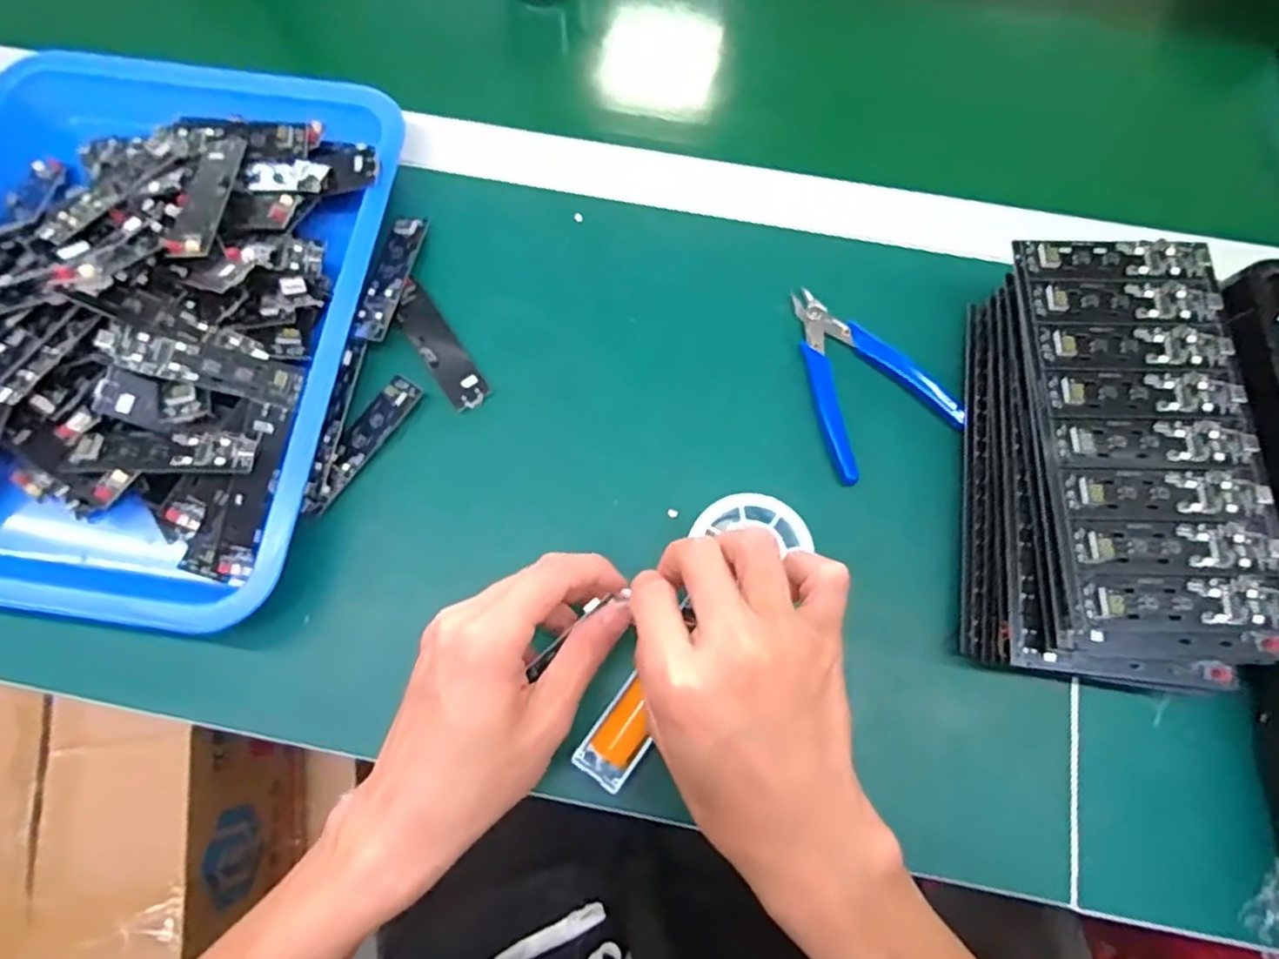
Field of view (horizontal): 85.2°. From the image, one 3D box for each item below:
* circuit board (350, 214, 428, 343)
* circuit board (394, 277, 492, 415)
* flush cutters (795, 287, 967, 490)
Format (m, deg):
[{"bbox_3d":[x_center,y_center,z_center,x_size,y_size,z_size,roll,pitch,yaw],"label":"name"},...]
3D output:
[{"bbox_3d":[-0.147,-0.120,0.412,0.019,0.005,0.086,15,70,-10],"label":"circuit board"},{"bbox_3d":[-0.118,-0.078,0.407,0.024,0.009,0.084,-33,76,-11],"label":"circuit board"},{"bbox_3d":[0.136,-0.060,0.398,0.074,0.014,0.117,-9,73,-4],"label":"flush cutters"}]

